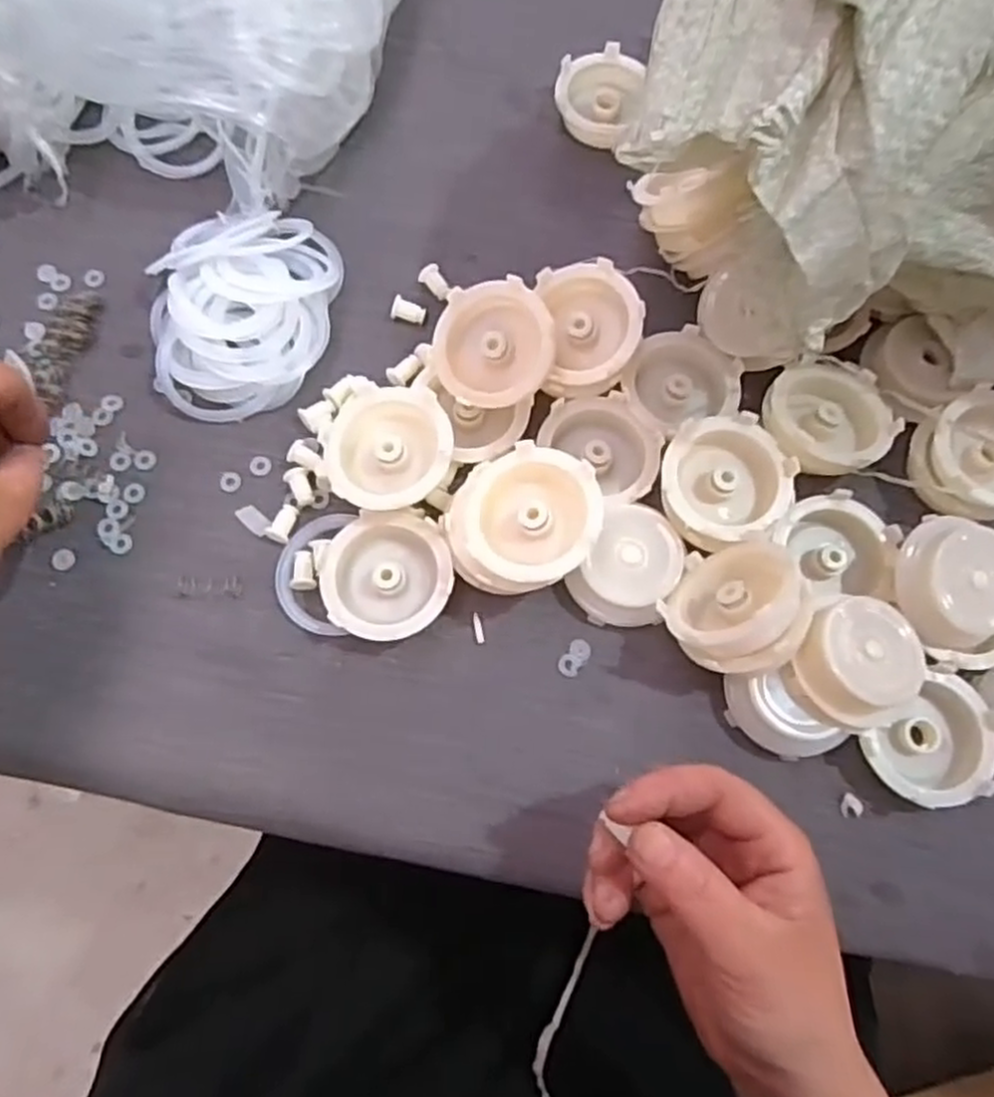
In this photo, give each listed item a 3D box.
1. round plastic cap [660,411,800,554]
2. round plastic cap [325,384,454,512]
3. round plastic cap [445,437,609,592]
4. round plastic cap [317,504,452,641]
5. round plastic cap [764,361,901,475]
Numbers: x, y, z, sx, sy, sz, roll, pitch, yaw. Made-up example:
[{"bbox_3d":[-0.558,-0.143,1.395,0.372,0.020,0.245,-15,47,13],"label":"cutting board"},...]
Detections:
[{"bbox_3d":[0.098,-0.028,0.321,0.054,0.018,0.054,0,73,-1],"label":"round plastic cap"},{"bbox_3d":[-0.046,-0.041,0.325,0.052,0.031,0.053,0,73,-1],"label":"round plastic cap"},{"bbox_3d":[0.011,-0.011,0.300,0.063,0.016,0.054,-25,75,10],"label":"round plastic cap"},{"bbox_3d":[-0.046,0.012,0.318,0.053,0.021,0.054,0,73,-1],"label":"round plastic cap"},{"bbox_3d":[0.145,-0.057,0.330,0.053,0.016,0.063,44,77,11],"label":"round plastic cap"}]

